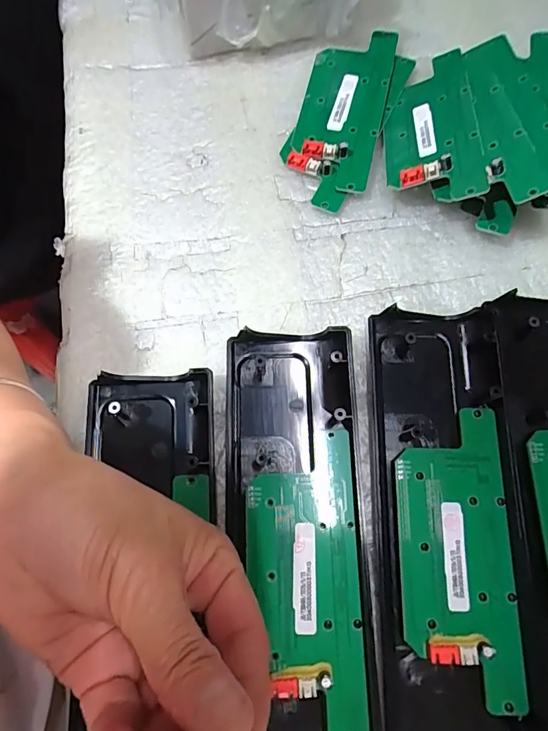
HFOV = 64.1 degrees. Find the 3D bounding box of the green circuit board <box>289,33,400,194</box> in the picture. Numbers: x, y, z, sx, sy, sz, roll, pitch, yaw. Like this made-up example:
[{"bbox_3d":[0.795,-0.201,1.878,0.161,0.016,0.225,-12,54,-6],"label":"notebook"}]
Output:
[{"bbox_3d":[0.048,-0.179,0.299,0.054,0.014,0.134,13,74,3],"label":"green circuit board"}]

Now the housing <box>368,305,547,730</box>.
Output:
[{"bbox_3d":[0.091,0.091,0.218,0.070,0.015,0.247,1,74,0],"label":"housing"}]

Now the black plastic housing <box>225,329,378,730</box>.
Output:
[{"bbox_3d":[0.011,0.103,0.214,0.068,0.017,0.245,-1,74,-1],"label":"black plastic housing"}]

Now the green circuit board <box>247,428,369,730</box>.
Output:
[{"bbox_3d":[0.015,0.102,0.214,0.053,0.013,0.134,-2,74,-1],"label":"green circuit board"}]

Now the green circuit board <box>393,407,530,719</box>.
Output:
[{"bbox_3d":[0.090,0.090,0.216,0.054,0.012,0.134,1,74,0],"label":"green circuit board"}]

